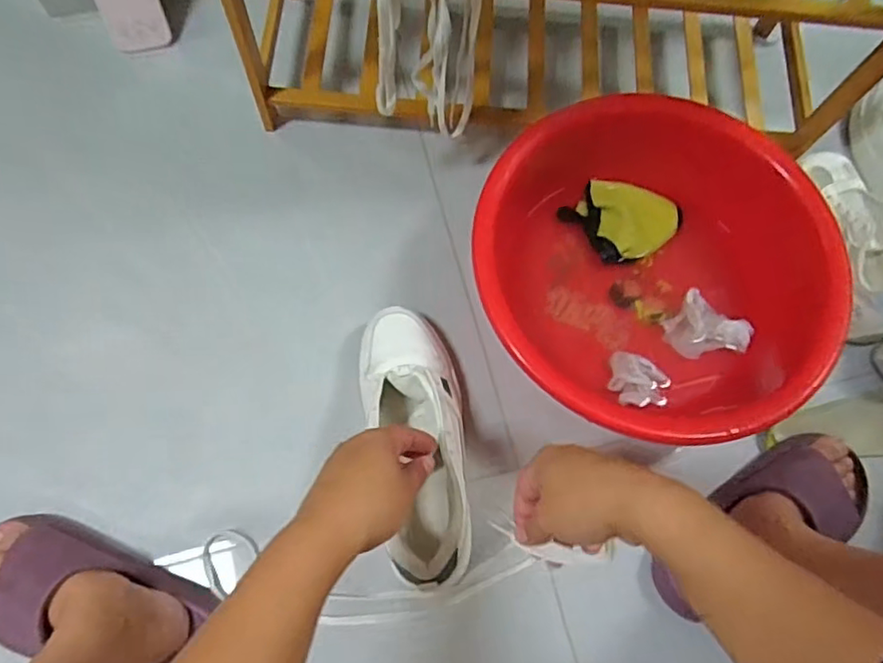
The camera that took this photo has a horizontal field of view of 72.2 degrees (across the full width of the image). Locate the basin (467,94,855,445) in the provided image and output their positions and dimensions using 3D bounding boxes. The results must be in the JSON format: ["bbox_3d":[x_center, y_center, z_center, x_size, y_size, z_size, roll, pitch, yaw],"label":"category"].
[{"bbox_3d":[0.227,-0.068,0.671,0.363,0.130,0.339,0,67,1],"label":"basin"}]

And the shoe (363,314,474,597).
[{"bbox_3d":[-0.024,0.107,0.621,0.092,0.106,0.279,-11,72,-3],"label":"shoe"}]

